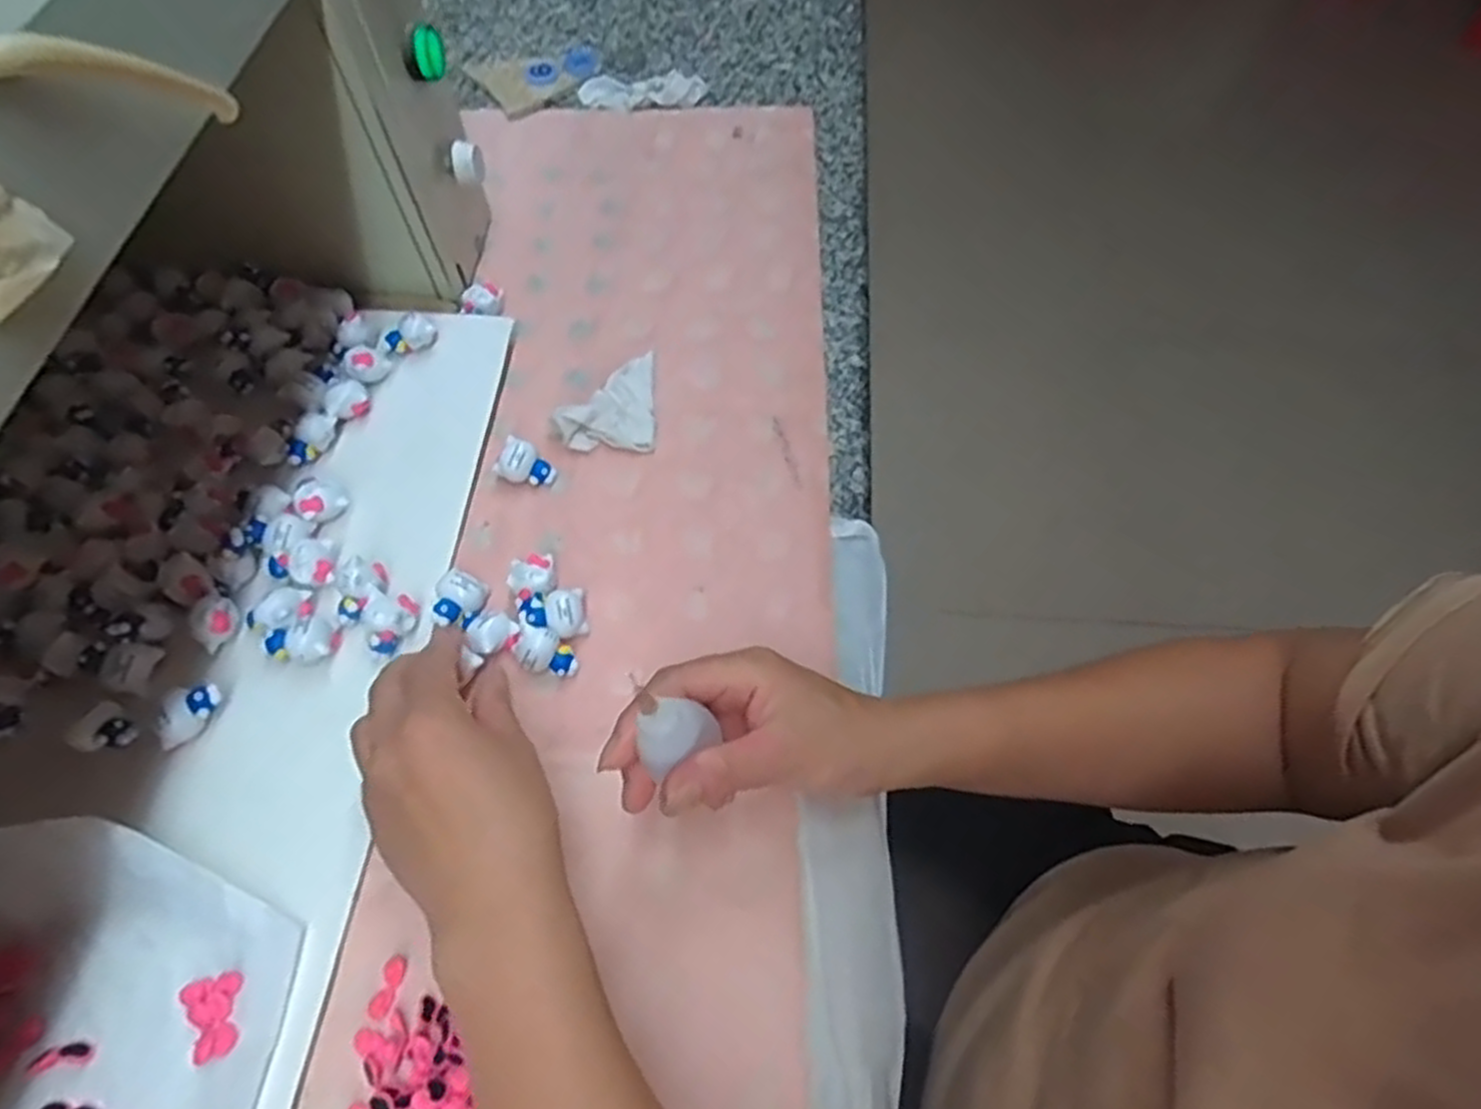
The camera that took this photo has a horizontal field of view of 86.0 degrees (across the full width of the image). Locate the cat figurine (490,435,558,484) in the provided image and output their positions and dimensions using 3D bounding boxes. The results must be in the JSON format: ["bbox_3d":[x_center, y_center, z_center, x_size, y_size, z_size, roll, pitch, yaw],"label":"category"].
[{"bbox_3d":[-0.131,-0.054,0.478,0.030,0.018,0.024,33,65,17],"label":"cat figurine"}]

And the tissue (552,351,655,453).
[{"bbox_3d":[-0.086,-0.099,0.503,0.060,0.021,0.072,-4,60,-2],"label":"tissue"}]

